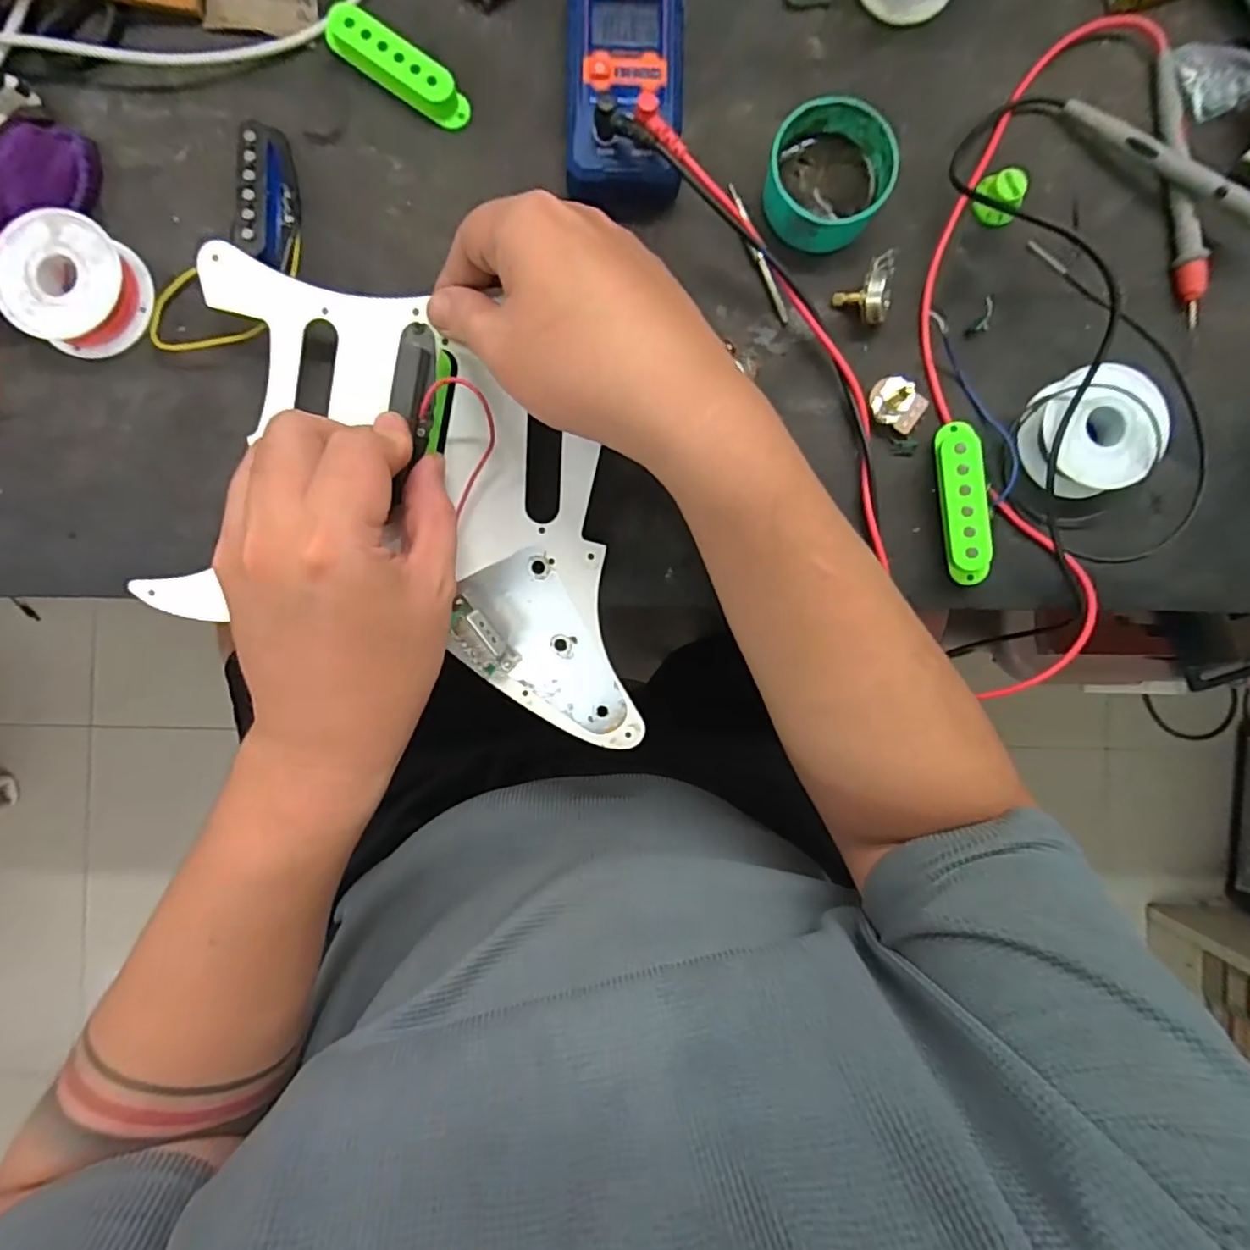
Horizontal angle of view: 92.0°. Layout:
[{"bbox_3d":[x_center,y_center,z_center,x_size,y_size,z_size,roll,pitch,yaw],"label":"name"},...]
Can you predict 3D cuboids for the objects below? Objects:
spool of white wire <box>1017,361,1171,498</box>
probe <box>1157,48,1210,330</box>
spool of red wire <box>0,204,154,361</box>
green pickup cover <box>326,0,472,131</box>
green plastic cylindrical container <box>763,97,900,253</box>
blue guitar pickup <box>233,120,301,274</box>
[{"bbox_3d":[0.238,-0.097,0.306,0.062,0.029,0.059,0,91,-1],"label":"spool of white wire"},{"bbox_3d":[0.288,-0.225,0.312,0.012,0.013,0.136,-6,91,-1],"label":"probe"},{"bbox_3d":[-0.275,-0.169,0.301,0.060,0.022,0.060,0,91,-1],"label":"spool of red wire"},{"bbox_3d":[-0.116,-0.283,0.306,0.077,0.014,0.021,34,90,-1],"label":"green pickup cover"},{"bbox_3d":[0.101,-0.223,0.305,0.060,0.028,0.062,0,91,-1],"label":"green plastic cylindrical container"},{"bbox_3d":[-0.178,-0.215,0.302,0.019,0.023,0.069,0,91,-1],"label":"blue guitar pickup"}]

